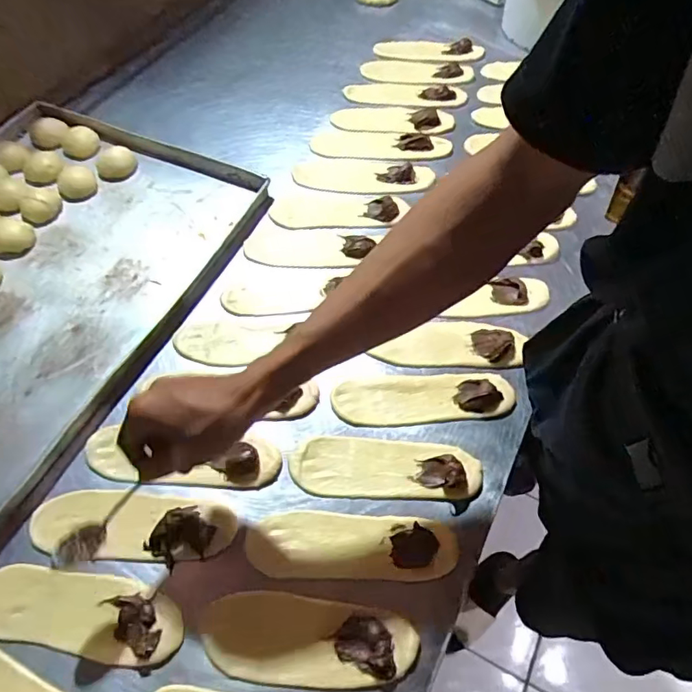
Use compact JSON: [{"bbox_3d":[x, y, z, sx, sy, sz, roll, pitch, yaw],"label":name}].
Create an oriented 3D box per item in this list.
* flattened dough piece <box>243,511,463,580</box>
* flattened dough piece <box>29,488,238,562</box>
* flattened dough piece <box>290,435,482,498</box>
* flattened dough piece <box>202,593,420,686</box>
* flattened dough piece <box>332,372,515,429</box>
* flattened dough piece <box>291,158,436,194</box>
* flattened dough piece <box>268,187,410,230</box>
[{"bbox_3d":[0.005,0.200,0.517,0.204,0.006,0.062,1,59,1],"label":"flattened dough piece"},{"bbox_3d":[-0.217,0.178,0.520,0.202,0.019,0.067,2,59,1],"label":"flattened dough piece"},{"bbox_3d":[0.041,0.127,0.550,0.197,0.025,0.066,0,61,3],"label":"flattened dough piece"},{"bbox_3d":[-0.034,0.265,0.466,0.191,0.017,0.071,3,59,2],"label":"flattened dough piece"},{"bbox_3d":[0.089,0.057,0.594,0.201,0.018,0.063,-4,59,-2],"label":"flattened dough piece"},{"bbox_3d":[0.027,-0.261,0.790,0.211,0.016,0.062,2,59,2],"label":"flattened dough piece"},{"bbox_3d":[-0.011,-0.208,0.759,0.195,0.021,0.076,-2,59,-1],"label":"flattened dough piece"}]

